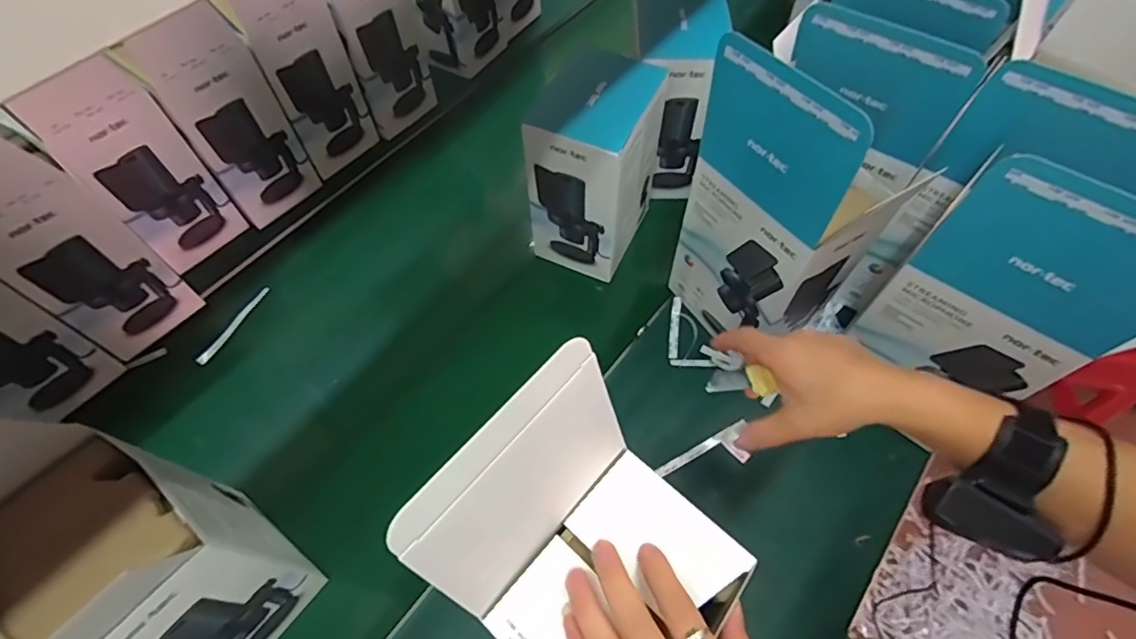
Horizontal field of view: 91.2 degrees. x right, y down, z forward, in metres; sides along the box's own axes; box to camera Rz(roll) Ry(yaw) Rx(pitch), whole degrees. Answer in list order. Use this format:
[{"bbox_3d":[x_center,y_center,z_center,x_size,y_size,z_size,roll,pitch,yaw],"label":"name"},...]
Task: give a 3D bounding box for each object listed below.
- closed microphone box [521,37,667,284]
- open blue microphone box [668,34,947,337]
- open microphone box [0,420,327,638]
[{"bbox_3d":[0.037,-0.192,0.705,0.115,0.227,0.160,21,63,13],"label":"closed microphone box"},{"bbox_3d":[0.221,-0.108,0.569,0.125,0.358,0.162,-32,64,-16],"label":"open blue microphone box"},{"bbox_3d":[-0.345,0.182,0.405,0.141,0.345,0.143,32,66,18],"label":"open microphone box"}]

